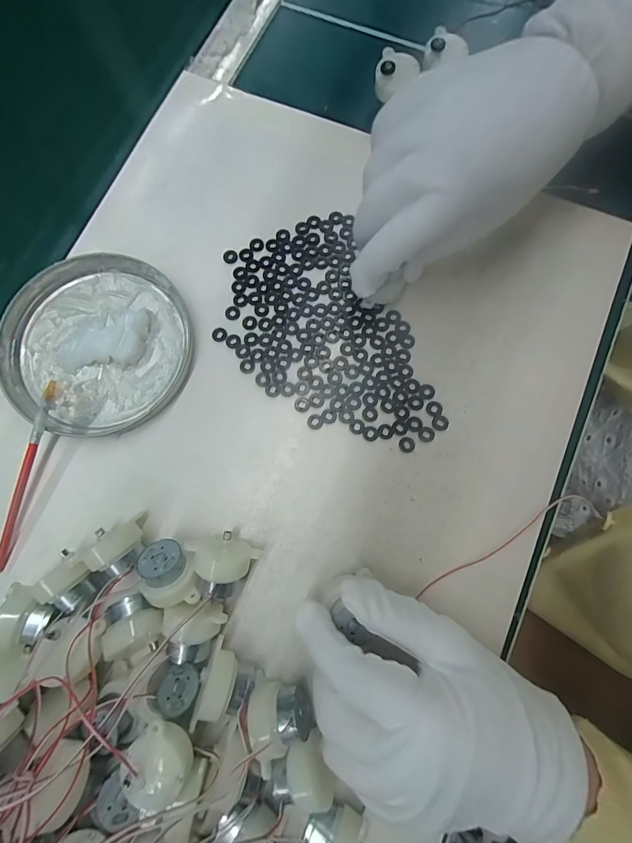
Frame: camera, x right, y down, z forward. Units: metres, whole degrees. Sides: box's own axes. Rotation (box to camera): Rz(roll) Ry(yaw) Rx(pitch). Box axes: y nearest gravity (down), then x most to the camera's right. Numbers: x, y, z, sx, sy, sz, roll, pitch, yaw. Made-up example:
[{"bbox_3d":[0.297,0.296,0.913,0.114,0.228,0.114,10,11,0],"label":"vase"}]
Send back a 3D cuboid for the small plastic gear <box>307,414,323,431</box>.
[{"bbox_3d":[0.000,0.000,0.240,0.011,0.004,0.011,16,80,4],"label":"small plastic gear"}]

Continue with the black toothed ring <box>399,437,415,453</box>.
[{"bbox_3d":[0.061,0.015,0.235,0.011,0.004,0.011,0,80,1],"label":"black toothed ring"}]

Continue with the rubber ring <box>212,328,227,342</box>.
[{"bbox_3d":[-0.069,-0.063,0.252,0.011,0.004,0.011,0,80,1],"label":"rubber ring"}]

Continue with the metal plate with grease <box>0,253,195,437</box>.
[{"bbox_3d":[-0.155,-0.056,0.246,0.128,0.017,0.124,0,80,1],"label":"metal plate with grease"}]

